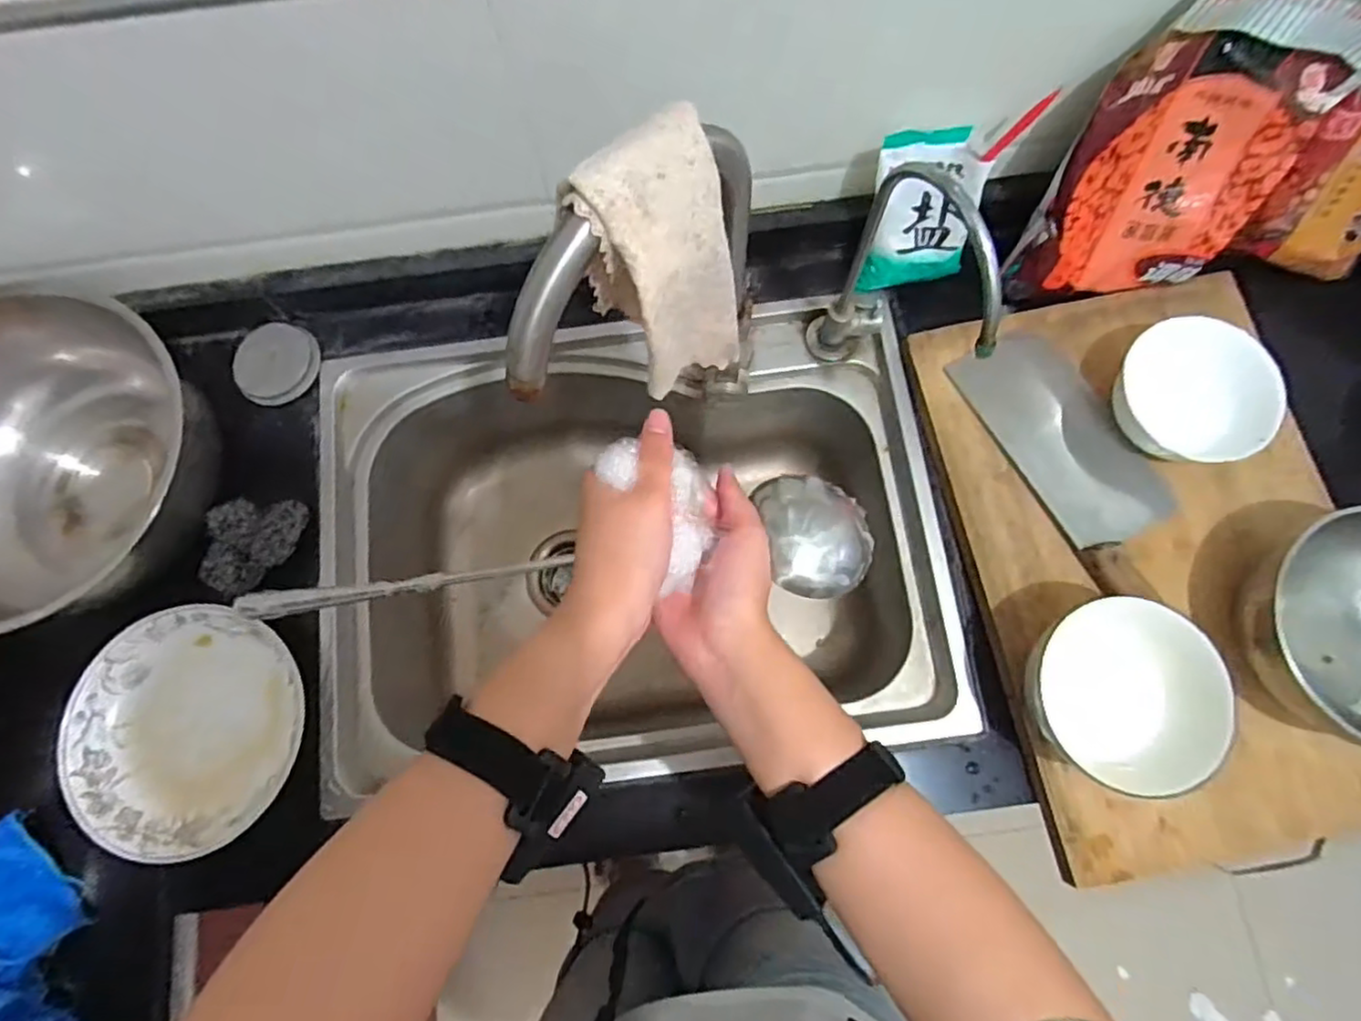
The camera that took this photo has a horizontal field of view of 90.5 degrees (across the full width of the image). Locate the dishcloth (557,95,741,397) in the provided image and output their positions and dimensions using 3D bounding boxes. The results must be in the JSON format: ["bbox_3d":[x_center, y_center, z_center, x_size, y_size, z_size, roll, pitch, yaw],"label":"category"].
[{"bbox_3d":[-0.011,-0.124,0.360,0.078,0.126,0.087,-21,77,-4],"label":"dishcloth"}]

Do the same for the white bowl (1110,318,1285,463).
[{"bbox_3d":[0.418,-0.094,0.560,0.107,0.057,0.123,-21,77,-4],"label":"white bowl"}]

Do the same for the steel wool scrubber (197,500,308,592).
[{"bbox_3d":[-0.355,0.030,0.561,0.067,0.037,0.081,2,76,2],"label":"steel wool scrubber"}]

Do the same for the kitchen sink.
[{"bbox_3d":[-0.044,0.037,0.677,0.535,0.213,0.385,-6,76,0],"label":"kitchen sink"}]

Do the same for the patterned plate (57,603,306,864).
[{"bbox_3d":[-0.384,0.169,0.527,0.165,0.032,0.175,0,76,1],"label":"patterned plate"}]

